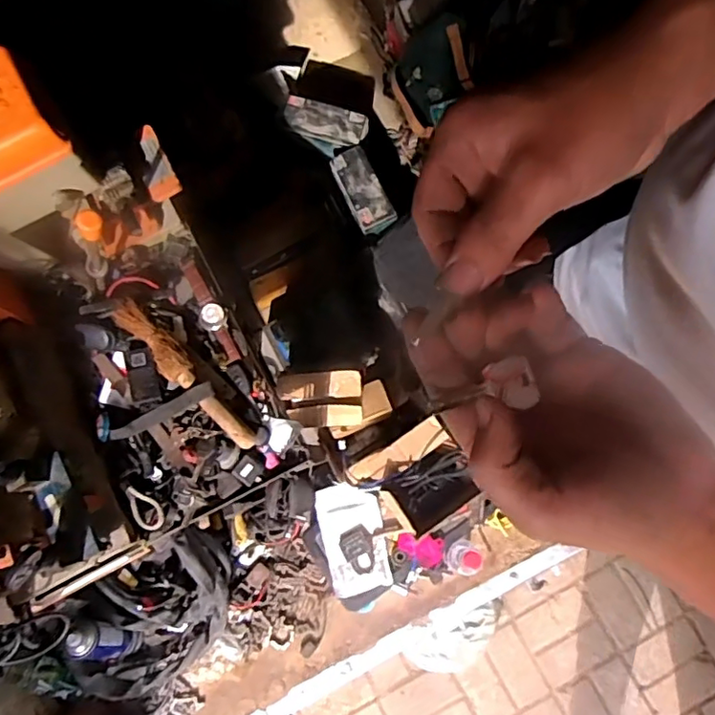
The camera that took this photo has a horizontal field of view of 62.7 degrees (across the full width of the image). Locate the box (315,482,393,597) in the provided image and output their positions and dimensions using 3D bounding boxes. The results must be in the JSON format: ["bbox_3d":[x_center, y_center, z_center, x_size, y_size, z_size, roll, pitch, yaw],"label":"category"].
[{"bbox_3d":[-0.004,0.311,1.016,0.110,0.032,0.179,-11,80,-1],"label":"box"}]

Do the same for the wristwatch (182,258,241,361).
[{"bbox_3d":[-0.200,-0.065,0.794,0.032,0.013,0.152,-27,80,-4],"label":"wristwatch"}]

